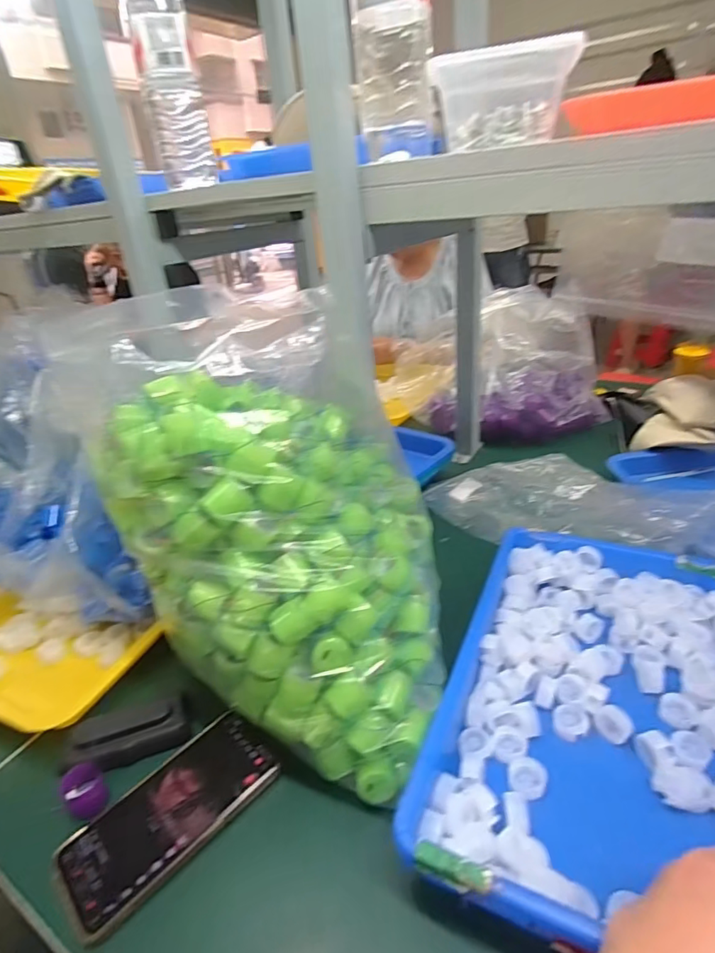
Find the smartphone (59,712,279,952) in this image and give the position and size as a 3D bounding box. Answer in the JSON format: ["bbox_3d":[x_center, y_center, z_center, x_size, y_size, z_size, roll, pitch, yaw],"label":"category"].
[{"bbox_3d":[-0.146,0.261,0.404,0.080,0.014,0.163,22,39,40],"label":"smartphone"}]

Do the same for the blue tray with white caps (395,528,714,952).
[{"bbox_3d":[0.211,0.189,0.423,0.246,0.067,0.364,9,32,25],"label":"blue tray with white caps"}]

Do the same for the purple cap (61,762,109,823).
[{"bbox_3d":[-0.222,0.258,0.419,0.029,0.036,0.026,-25,34,-31],"label":"purple cap"}]

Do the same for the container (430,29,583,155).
[{"bbox_3d":[0.118,-0.318,0.434,0.102,0.063,0.077,4,30,17],"label":"container"}]

